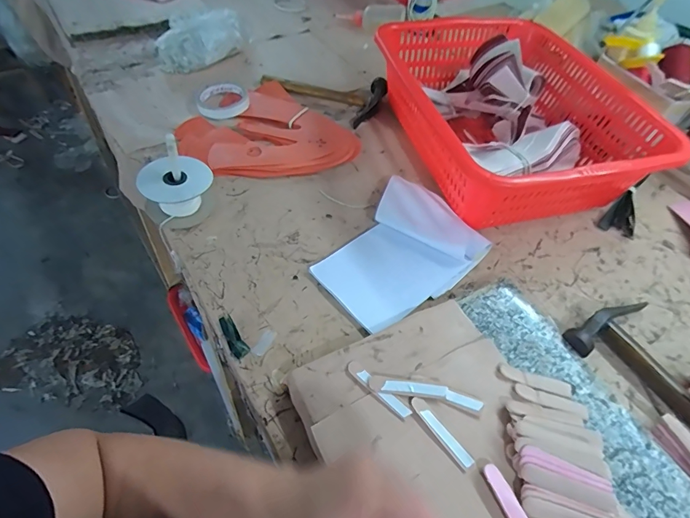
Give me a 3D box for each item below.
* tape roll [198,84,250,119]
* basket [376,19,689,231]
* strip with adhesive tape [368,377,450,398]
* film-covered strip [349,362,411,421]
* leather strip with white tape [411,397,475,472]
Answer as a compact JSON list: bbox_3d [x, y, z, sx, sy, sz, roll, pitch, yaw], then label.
[{"bbox_3d":[-0.220,-0.287,0.742,0.089,0.020,0.089,2,52,-3],"label":"tape roll"},{"bbox_3d":[0.261,-0.230,0.666,0.336,0.145,0.421,-14,55,-15],"label":"basket"},{"bbox_3d":[0.065,0.134,0.419,0.080,0.008,0.014,9,52,2],"label":"strip with adhesive tape"},{"bbox_3d":[0.034,0.134,0.418,0.077,0.004,0.015,38,59,22],"label":"film-covered strip"},{"bbox_3d":[0.093,0.167,0.396,0.015,0.004,0.076,-30,60,-24],"label":"leather strip with white tape"}]

